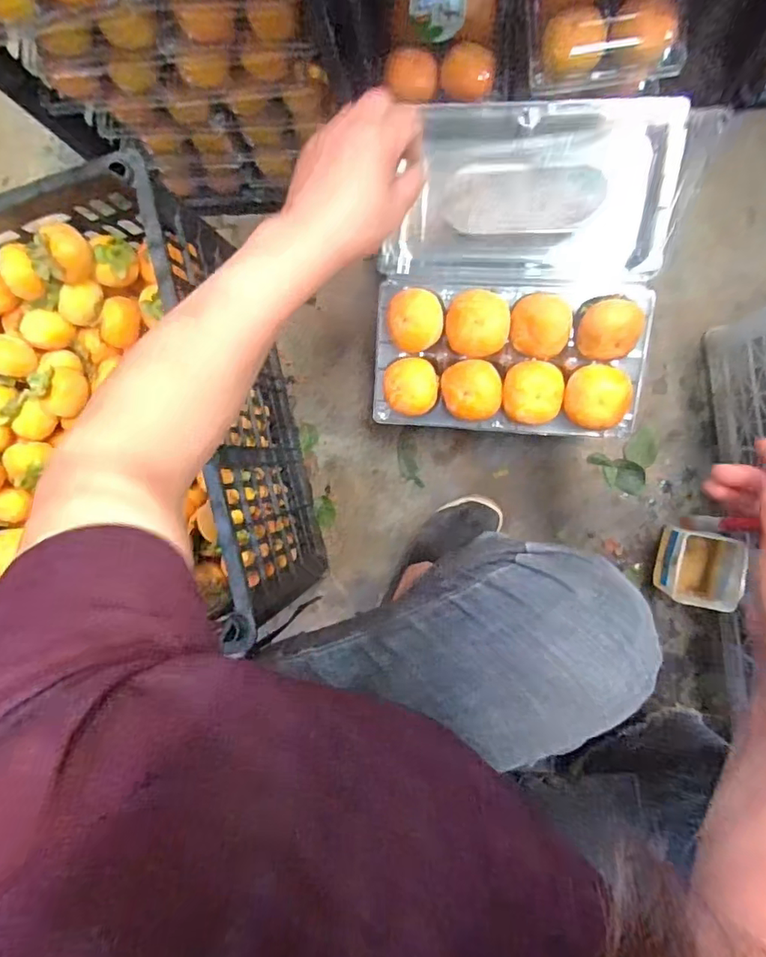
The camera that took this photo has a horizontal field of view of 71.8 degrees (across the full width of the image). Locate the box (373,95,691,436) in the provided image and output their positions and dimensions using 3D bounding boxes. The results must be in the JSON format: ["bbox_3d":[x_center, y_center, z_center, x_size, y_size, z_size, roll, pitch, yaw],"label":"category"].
[{"bbox_3d":[0.128,-0.192,0.509,0.256,0.070,0.284,7,95,8],"label":"box"}]

